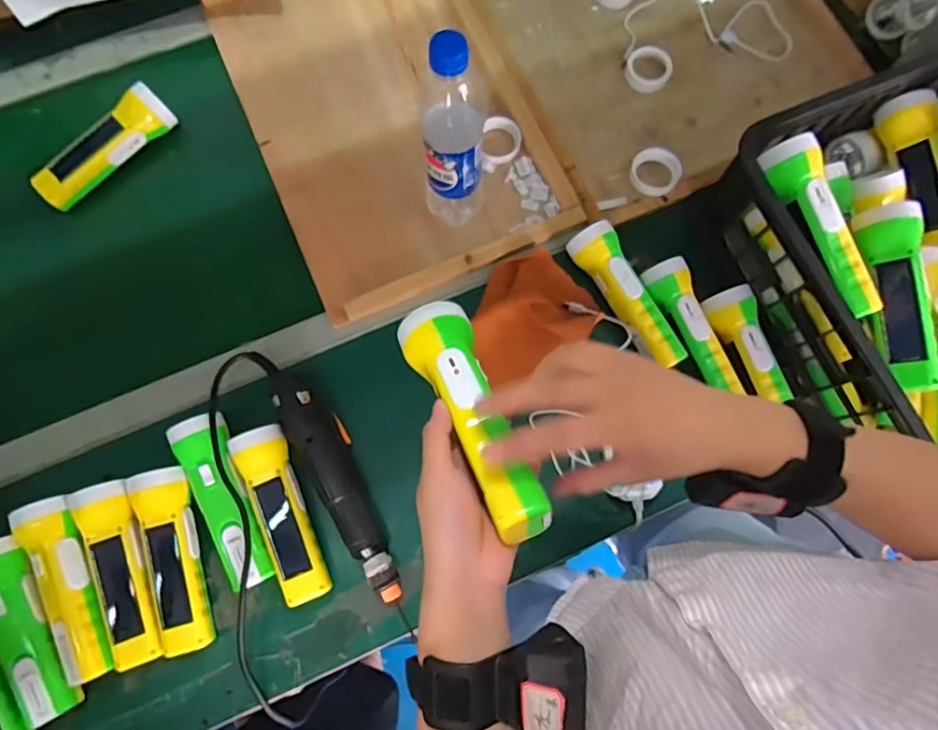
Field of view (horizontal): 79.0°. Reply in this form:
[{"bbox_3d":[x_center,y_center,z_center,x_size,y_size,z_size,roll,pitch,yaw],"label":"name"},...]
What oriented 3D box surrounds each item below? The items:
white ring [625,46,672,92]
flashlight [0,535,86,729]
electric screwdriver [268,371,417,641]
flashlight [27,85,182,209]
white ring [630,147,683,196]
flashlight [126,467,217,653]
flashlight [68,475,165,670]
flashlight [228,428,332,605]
[{"bbox_3d":[0.214,-0.354,0.678,0.054,0.022,0.045,30,78,7],"label":"white ring"},{"bbox_3d":[-0.406,0.241,0.527,0.054,0.045,0.169,-29,78,-7],"label":"flashlight"},{"bbox_3d":[-0.123,0.117,0.561,0.052,0.045,0.256,-30,78,-8],"label":"electric screwdriver"},{"bbox_3d":[-0.415,-0.246,0.650,0.169,0.048,0.046,-43,80,-10],"label":"flashlight"},{"bbox_3d":[0.211,-0.219,0.642,0.056,0.017,0.051,0,76,0],"label":"white ring"},{"bbox_3d":[-0.277,0.183,0.540,0.047,0.045,0.165,-16,76,-4],"label":"flashlight"},{"bbox_3d":[-0.324,0.195,0.540,0.052,0.044,0.166,-20,77,-5],"label":"flashlight"},{"bbox_3d":[-0.179,0.143,0.554,0.050,0.043,0.170,-23,77,-6],"label":"flashlight"}]

